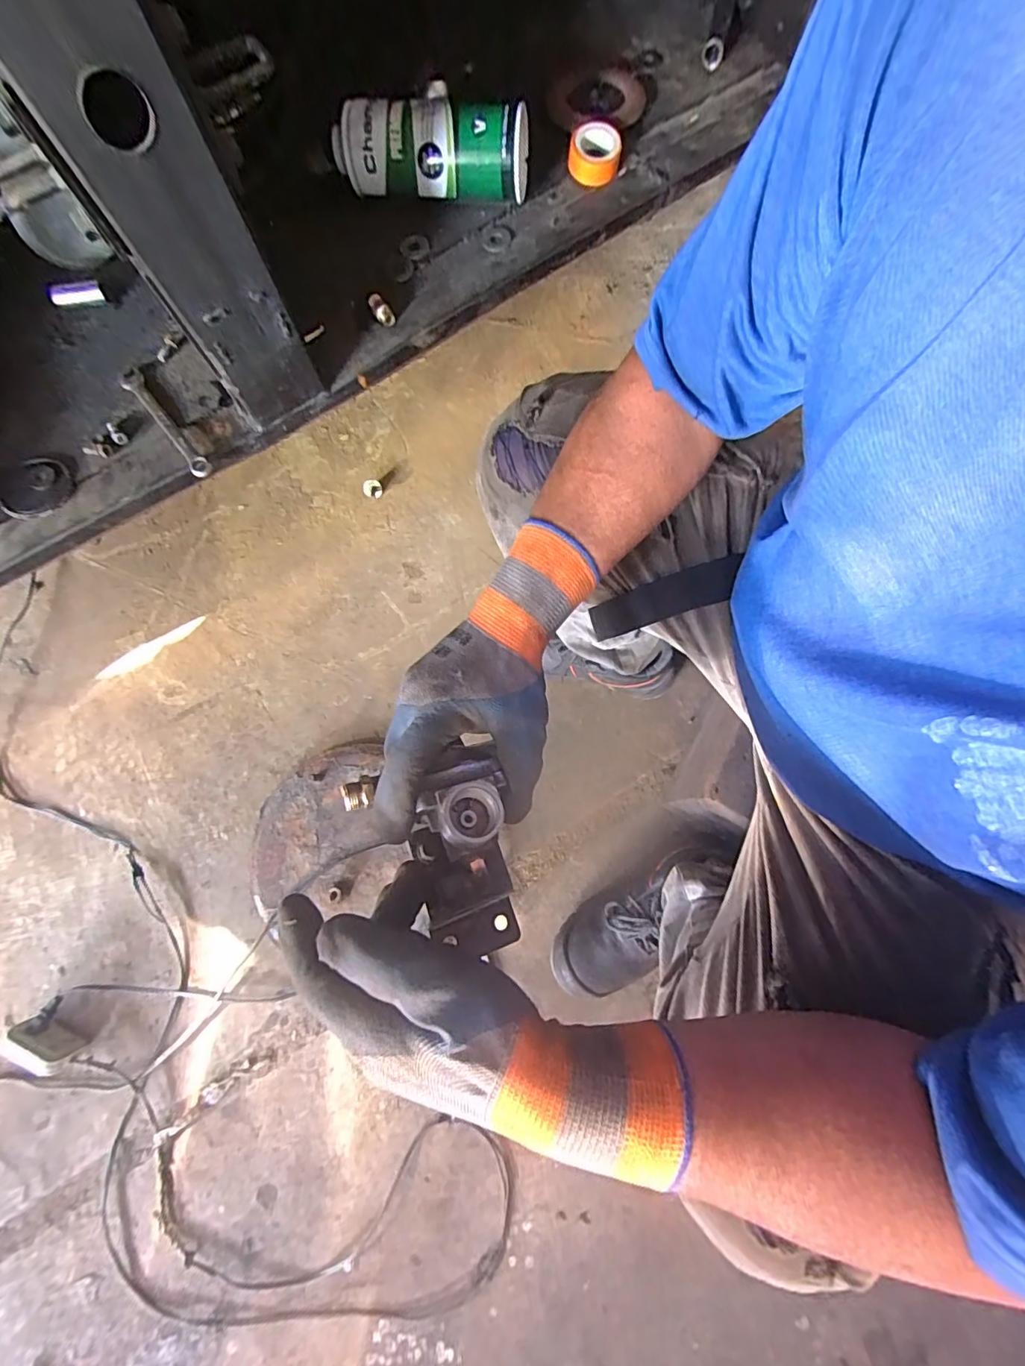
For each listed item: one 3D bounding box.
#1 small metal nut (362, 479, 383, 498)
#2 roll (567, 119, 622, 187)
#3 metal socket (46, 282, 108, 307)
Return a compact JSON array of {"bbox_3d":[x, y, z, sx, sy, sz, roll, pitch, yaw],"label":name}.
[{"bbox_3d":[-0.233,-0.325,0.862,0.029,0.018,0.031,0,75,1],"label":"small metal nut"},{"bbox_3d":[0.077,-0.500,0.488,0.047,0.024,0.048,0,77,1],"label":"roll"},{"bbox_3d":[-0.402,-0.359,0.478,0.047,0.014,0.017,-14,75,-3],"label":"metal socket"}]

